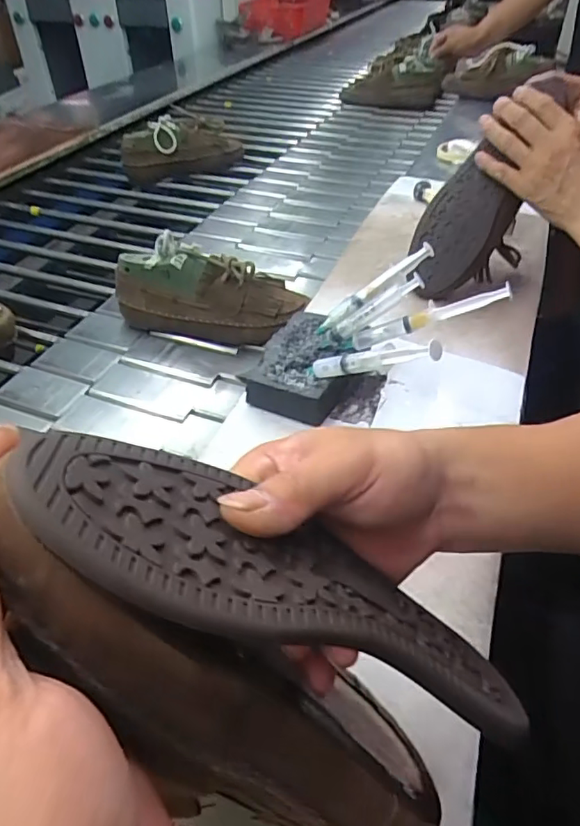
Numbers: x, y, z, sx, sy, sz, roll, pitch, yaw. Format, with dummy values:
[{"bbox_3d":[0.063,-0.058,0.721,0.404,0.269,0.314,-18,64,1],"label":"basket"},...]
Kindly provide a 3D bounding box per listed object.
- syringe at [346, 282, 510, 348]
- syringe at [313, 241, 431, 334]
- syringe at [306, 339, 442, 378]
[{"bbox_3d":[0.118,-0.085,0.494,0.147,0.020,0.017,-16,35,28],"label":"syringe"},{"bbox_3d":[0.083,-0.125,0.556,0.138,0.016,0.015,-36,47,4],"label":"syringe"},{"bbox_3d":[0.064,-0.044,0.457,0.142,0.022,0.012,-6,29,48],"label":"syringe"}]

